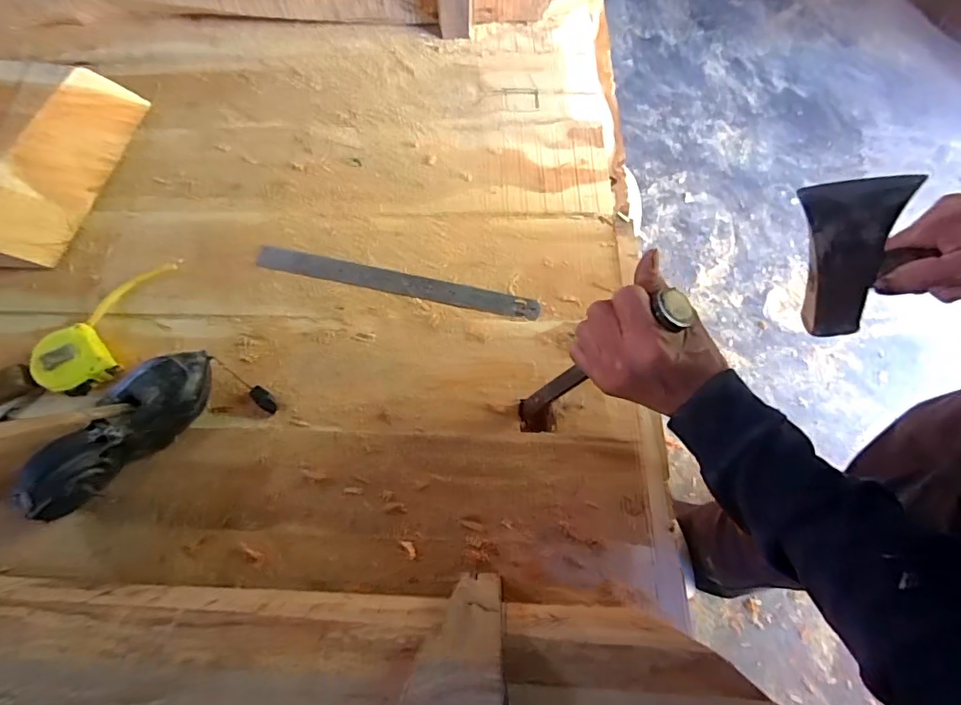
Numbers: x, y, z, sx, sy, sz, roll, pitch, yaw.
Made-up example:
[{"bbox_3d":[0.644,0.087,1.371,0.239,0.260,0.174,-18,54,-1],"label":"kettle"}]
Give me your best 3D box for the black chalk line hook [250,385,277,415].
[{"bbox_3d":[-0.223,0.047,0.549,0.035,0.020,0.016,41,74,14],"label":"black chalk line hook"}]

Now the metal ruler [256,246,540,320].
[{"bbox_3d":[-0.093,-0.080,0.605,0.317,0.010,0.028,10,69,4],"label":"metal ruler"}]

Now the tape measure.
[{"bbox_3d":[-0.395,-0.036,0.564,0.073,0.033,0.167,13,69,5],"label":"tape measure"}]

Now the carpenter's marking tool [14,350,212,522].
[{"bbox_3d":[-0.339,0.074,0.509,0.067,0.069,0.194,38,73,12],"label":"carpenter's marking tool"}]

